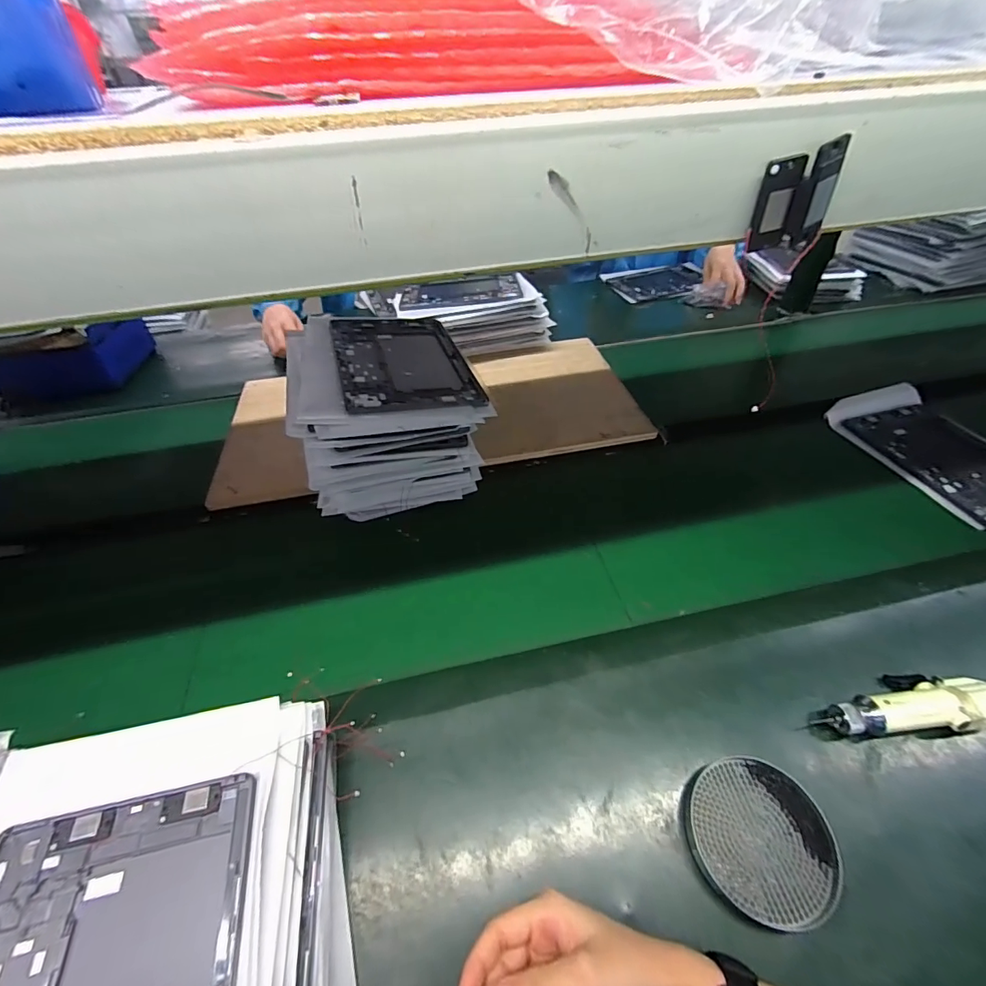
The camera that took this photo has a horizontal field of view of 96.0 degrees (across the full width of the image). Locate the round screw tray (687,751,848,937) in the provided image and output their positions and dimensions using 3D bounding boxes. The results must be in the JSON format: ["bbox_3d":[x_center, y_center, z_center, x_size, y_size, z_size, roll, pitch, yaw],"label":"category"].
[{"bbox_3d":[0.231,0.297,0.385,0.116,0.020,0.114,0,50,0],"label":"round screw tray"}]

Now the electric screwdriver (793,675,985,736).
[{"bbox_3d":[0.409,0.209,0.440,0.194,0.037,0.058,-5,50,-3],"label":"electric screwdriver"}]

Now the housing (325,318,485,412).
[{"bbox_3d":[-0.125,-0.189,0.621,0.174,0.012,0.264,-9,46,-18],"label":"housing"}]

